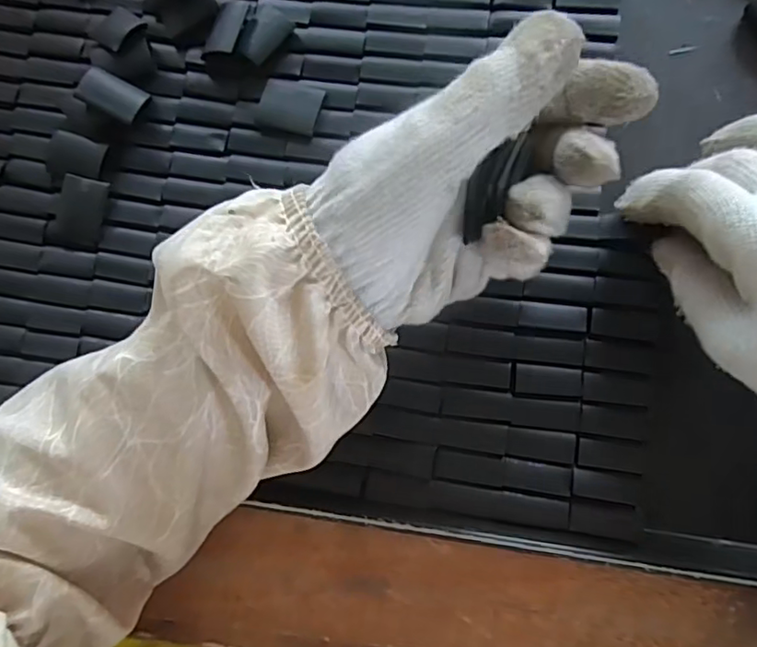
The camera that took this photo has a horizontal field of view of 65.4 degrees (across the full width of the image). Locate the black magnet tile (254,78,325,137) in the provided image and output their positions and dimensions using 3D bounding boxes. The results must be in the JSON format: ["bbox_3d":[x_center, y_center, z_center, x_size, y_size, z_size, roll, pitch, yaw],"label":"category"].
[{"bbox_3d":[-0.046,-0.113,0.308,0.032,0.005,0.027,17,84,7],"label":"black magnet tile"}]

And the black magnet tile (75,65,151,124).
[{"bbox_3d":[-0.140,-0.119,0.311,0.032,0.008,0.021,26,70,-11],"label":"black magnet tile"}]

